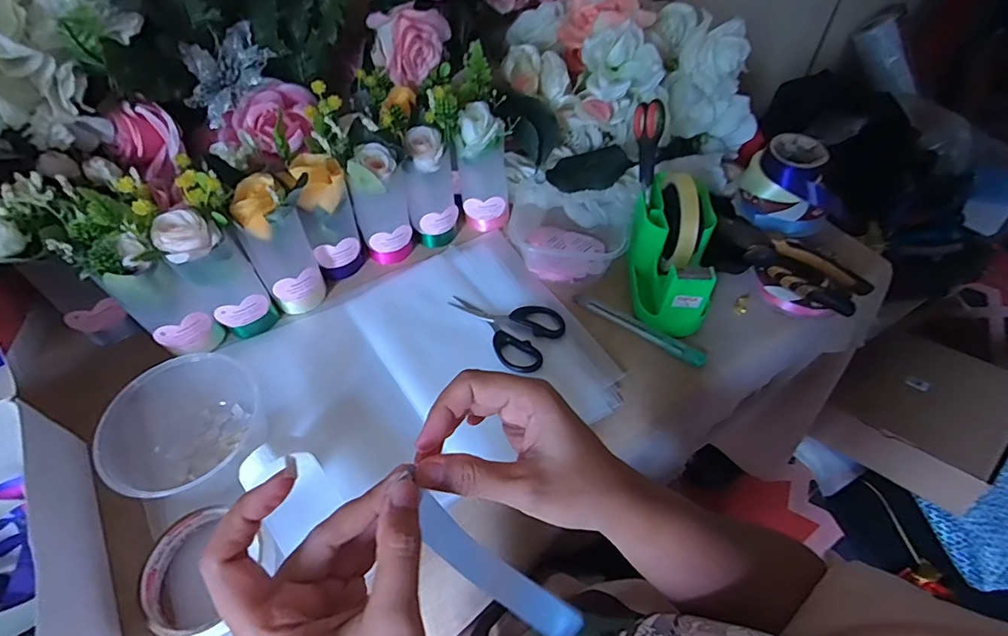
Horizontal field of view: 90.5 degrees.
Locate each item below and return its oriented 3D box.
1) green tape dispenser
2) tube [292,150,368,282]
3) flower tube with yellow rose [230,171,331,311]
[{"bbox_3d":[0.163,-0.067,0.479,0.074,0.107,0.128,10,52,5],"label":"green tape dispenser"},{"bbox_3d":[-0.169,-0.091,0.487,0.047,0.127,0.041,-14,54,-13],"label":"tube"},{"bbox_3d":[-0.207,-0.064,0.464,0.052,0.127,0.044,-23,56,-19],"label":"flower tube with yellow rose"}]

